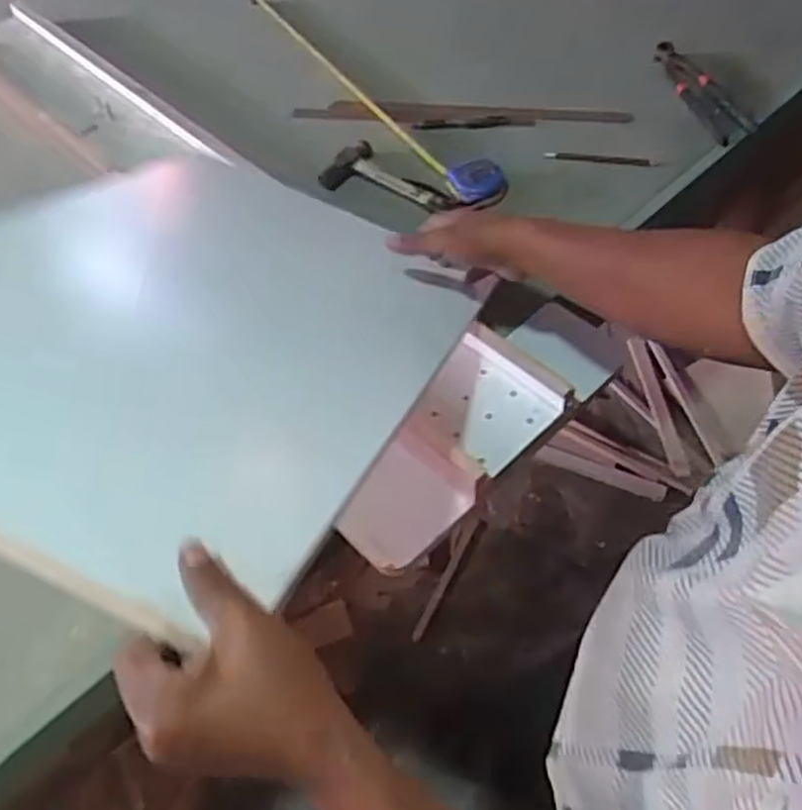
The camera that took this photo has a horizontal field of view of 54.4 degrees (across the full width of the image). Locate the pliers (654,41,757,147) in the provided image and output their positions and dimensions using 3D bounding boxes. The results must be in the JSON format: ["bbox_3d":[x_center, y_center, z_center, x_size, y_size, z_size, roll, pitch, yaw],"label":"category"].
[{"bbox_3d":[0.423,-0.442,1.091,0.068,0.025,0.208,-17,56,-6],"label":"pliers"}]

